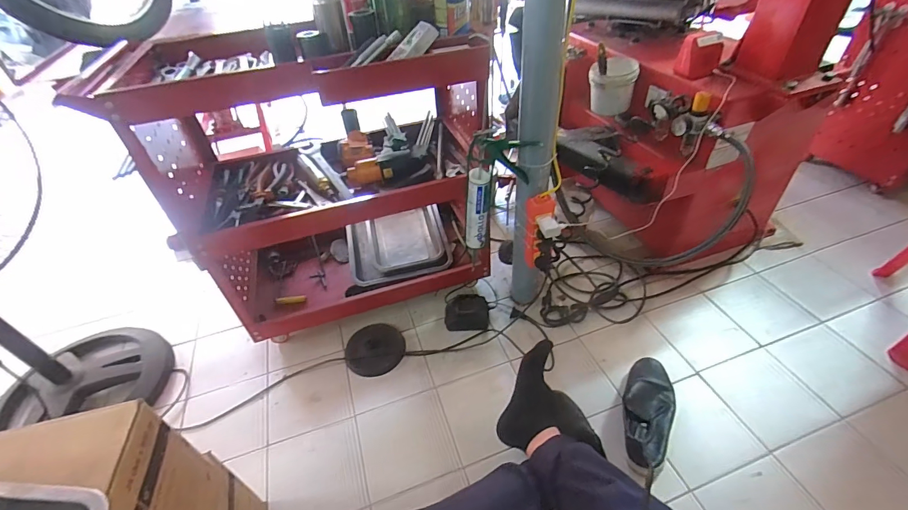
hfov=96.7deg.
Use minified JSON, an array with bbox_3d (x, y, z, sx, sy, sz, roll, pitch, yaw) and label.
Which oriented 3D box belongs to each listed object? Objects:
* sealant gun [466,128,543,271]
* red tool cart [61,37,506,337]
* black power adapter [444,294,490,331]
[{"bbox_3d":[0.106,-0.110,0.970,0.166,0.375,0.053,6,44,12],"label":"sealant gun"},{"bbox_3d":[-0.284,-0.180,1.027,0.681,0.671,0.408,-14,43,-10],"label":"red tool cart"},{"bbox_3d":[0.036,0.160,1.117,0.125,0.085,0.096,-9,44,-2],"label":"black power adapter"}]

